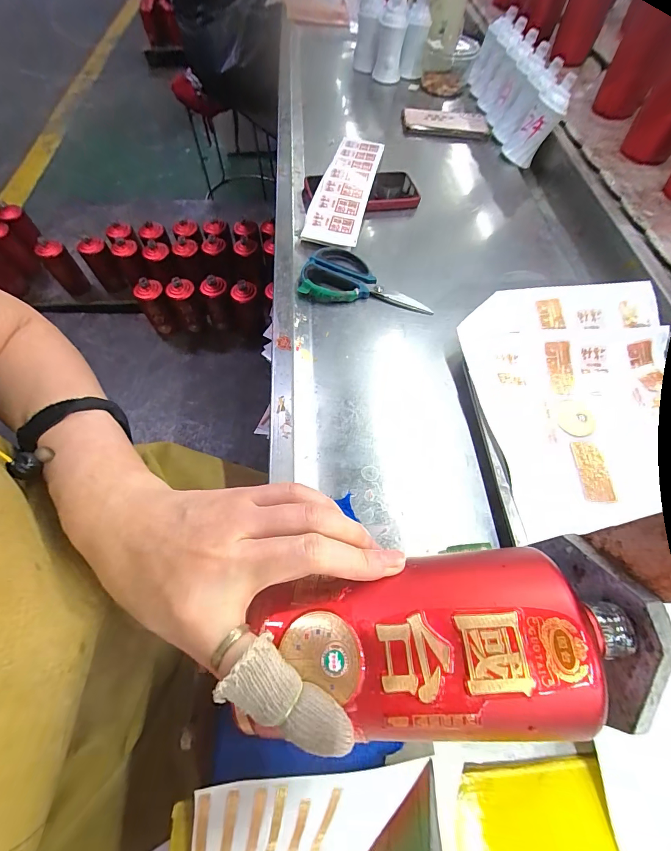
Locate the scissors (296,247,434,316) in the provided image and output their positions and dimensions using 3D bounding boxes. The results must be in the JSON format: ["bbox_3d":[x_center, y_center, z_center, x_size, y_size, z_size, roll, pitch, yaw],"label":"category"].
[{"bbox_3d":[0.042,-0.181,0.442,0.163,0.015,0.089,15,63,7],"label":"scissors"}]

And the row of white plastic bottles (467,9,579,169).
[{"bbox_3d":[0.344,-0.662,0.684,0.082,0.107,0.356,0,62,-1],"label":"row of white plastic bottles"}]

